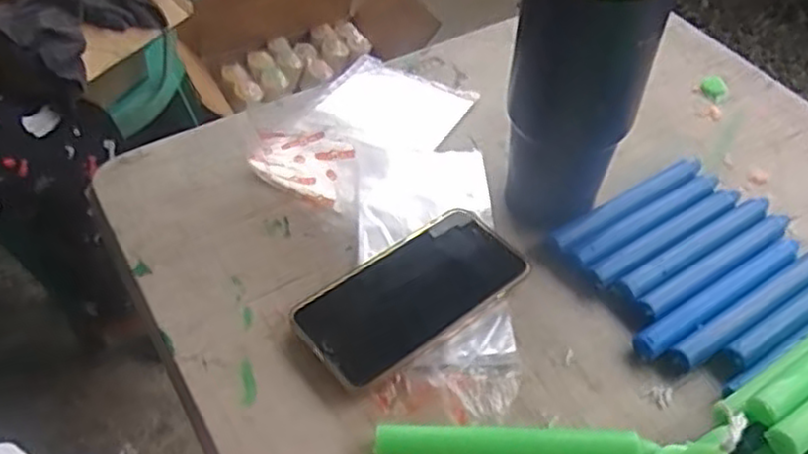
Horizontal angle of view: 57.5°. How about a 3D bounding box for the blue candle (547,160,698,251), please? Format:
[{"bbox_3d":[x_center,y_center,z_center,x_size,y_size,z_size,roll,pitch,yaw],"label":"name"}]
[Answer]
[{"bbox_3d":[0.174,-0.016,0.563,0.148,0.019,0.021,-26,54,-21],"label":"blue candle"}]

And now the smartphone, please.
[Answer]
[{"bbox_3d":[0.009,0.044,0.501,0.162,0.014,0.080,-32,57,-25],"label":"smartphone"}]

